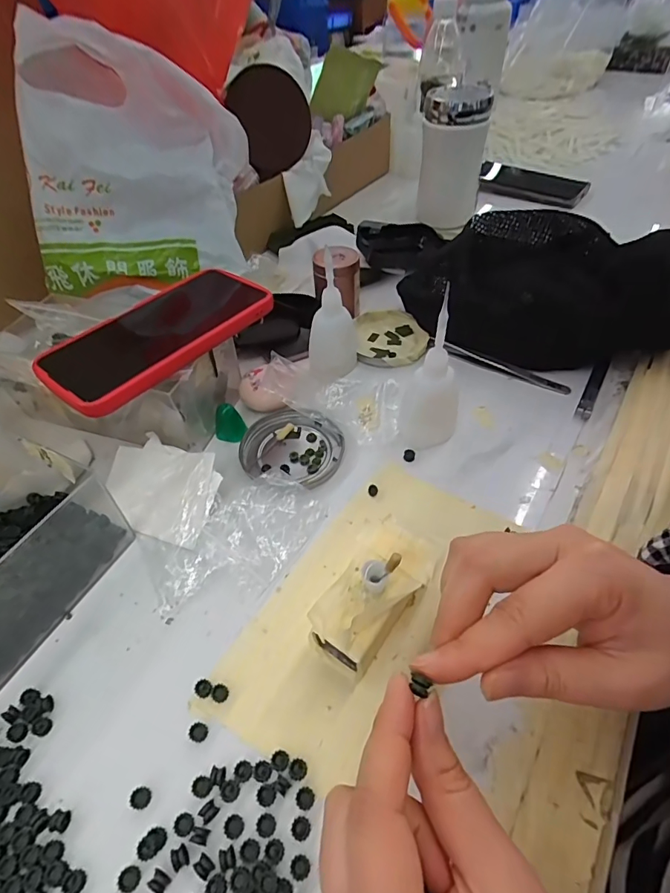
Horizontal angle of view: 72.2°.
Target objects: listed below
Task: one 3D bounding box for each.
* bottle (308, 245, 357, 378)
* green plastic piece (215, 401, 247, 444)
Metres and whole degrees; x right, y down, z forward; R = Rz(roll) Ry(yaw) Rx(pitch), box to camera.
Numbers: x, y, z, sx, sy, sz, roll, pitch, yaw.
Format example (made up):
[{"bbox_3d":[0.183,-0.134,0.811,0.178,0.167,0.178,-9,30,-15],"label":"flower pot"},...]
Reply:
[{"bbox_3d":[-0.003,-0.104,0.385,0.042,0.097,0.035,-1,49,2],"label":"bottle"},{"bbox_3d":[-0.085,-0.019,0.364,0.024,0.026,0.016,-17,50,-11],"label":"green plastic piece"}]

